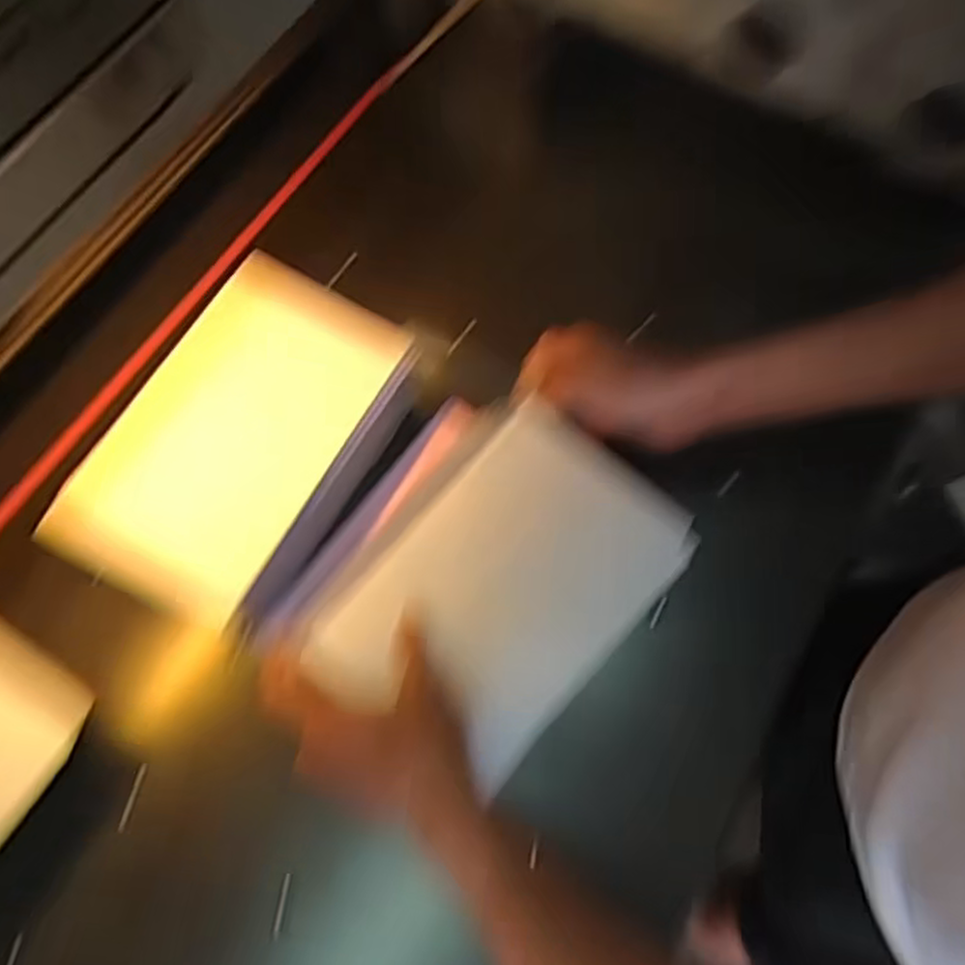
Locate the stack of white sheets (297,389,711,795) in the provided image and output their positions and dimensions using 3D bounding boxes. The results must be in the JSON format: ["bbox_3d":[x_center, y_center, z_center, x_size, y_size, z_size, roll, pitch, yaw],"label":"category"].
[{"bbox_3d":[0.017,0.060,0.473,0.151,0.028,0.222,39,76,11],"label":"stack of white sheets"}]

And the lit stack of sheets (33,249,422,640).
[{"bbox_3d":[-0.165,-0.031,0.536,0.153,0.031,0.248,37,78,-17],"label":"lit stack of sheets"}]

